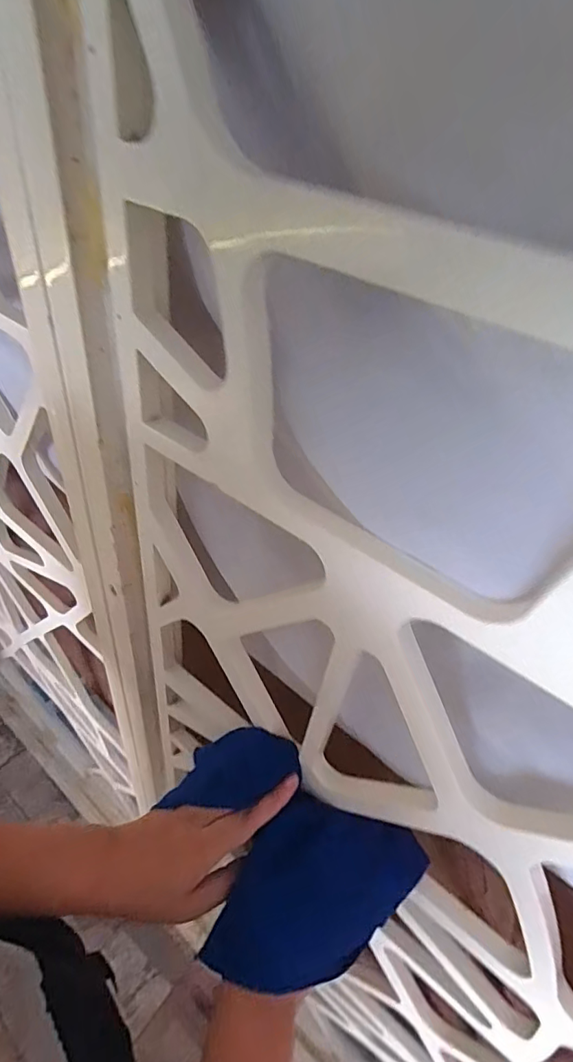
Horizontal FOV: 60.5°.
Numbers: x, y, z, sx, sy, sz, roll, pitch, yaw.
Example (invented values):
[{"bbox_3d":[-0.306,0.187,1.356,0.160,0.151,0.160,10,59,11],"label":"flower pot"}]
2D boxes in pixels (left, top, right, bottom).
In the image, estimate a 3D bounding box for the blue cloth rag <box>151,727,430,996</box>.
[{"bbox_3d":[-0.001,0.266,0.405,0.221,0.080,0.158,25,73,7],"label":"blue cloth rag"}]

